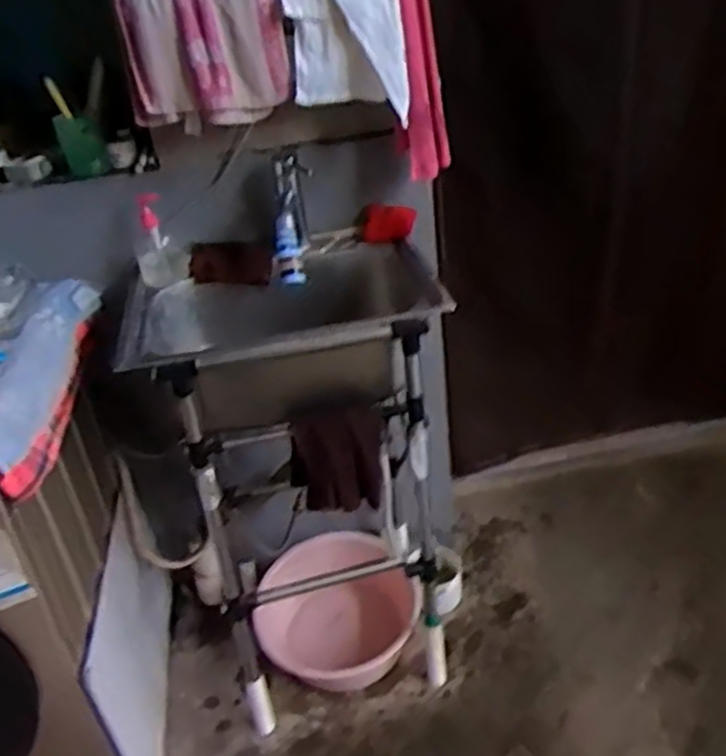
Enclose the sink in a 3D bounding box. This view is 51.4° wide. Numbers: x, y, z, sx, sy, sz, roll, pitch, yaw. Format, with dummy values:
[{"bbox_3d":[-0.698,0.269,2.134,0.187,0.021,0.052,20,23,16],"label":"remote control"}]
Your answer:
[{"bbox_3d":[-0.135,-0.088,1.340,0.525,0.214,0.415,-13,31,-8],"label":"sink"}]

